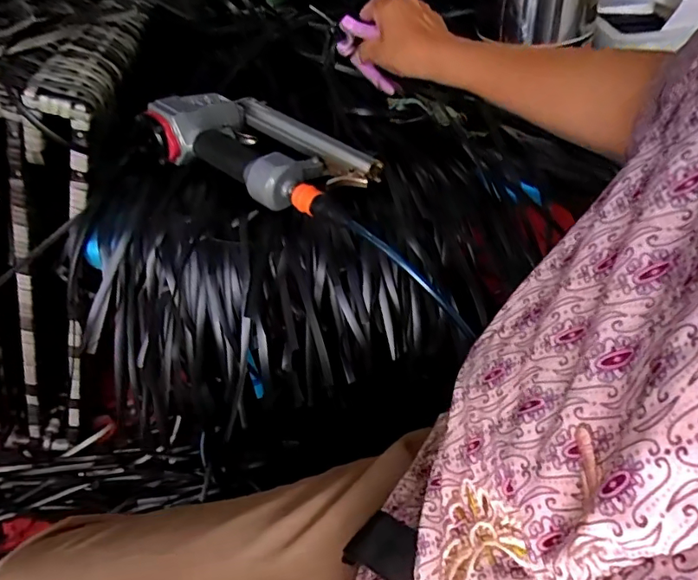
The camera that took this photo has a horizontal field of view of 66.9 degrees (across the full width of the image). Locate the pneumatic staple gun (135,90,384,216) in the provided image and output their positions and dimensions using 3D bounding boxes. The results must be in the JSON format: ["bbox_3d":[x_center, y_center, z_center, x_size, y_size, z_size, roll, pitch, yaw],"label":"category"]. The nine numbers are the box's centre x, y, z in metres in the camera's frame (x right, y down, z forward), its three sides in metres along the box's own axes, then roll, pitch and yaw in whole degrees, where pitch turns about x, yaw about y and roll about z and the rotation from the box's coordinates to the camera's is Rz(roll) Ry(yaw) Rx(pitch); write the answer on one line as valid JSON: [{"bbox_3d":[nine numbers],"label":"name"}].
[{"bbox_3d":[-0.095,-0.159,0.590,0.246,0.051,0.157,31,46,21],"label":"pneumatic staple gun"}]

